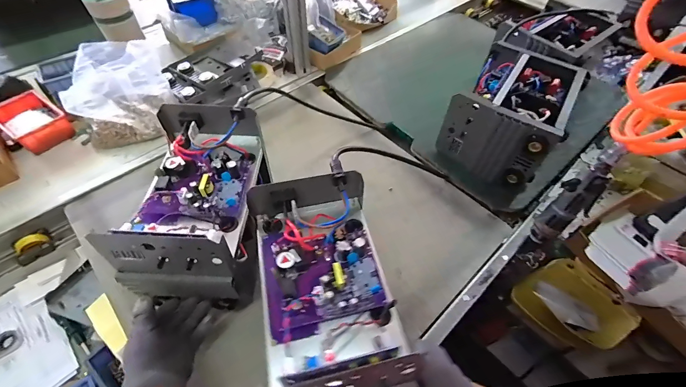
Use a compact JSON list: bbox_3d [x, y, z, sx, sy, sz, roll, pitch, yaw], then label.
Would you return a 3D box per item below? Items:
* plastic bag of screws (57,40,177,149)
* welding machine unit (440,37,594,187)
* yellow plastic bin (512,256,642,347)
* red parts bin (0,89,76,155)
[{"bbox_3d":[-0.436,-0.193,0.626,0.187,0.184,0.093,-31,61,-22],"label":"plastic bag of screws"},{"bbox_3d":[0.347,-0.167,0.666,0.193,0.159,0.252,32,59,20],"label":"welding machine unit"},{"bbox_3d":[0.416,0.207,0.578,0.069,0.144,0.158,-30,60,-21],"label":"yellow plastic bin"},{"bbox_3d":[-0.663,-0.154,0.680,0.151,0.048,0.103,31,59,20],"label":"red parts bin"}]

